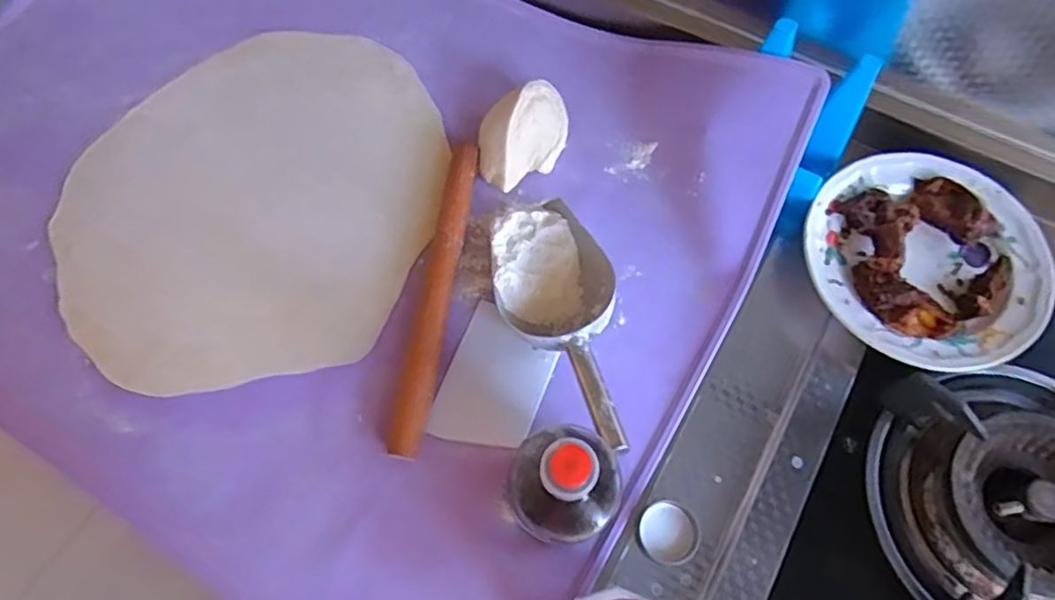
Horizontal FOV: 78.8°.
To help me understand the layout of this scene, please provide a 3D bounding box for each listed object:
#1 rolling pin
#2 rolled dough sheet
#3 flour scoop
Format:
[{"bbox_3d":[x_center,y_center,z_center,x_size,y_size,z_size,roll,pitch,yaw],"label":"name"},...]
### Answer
[{"bbox_3d":[-0.076,-0.010,0.543,0.027,0.027,0.283,8,69,1],"label":"rolling pin"},{"bbox_3d":[-0.244,-0.098,0.591,0.325,0.009,0.376,20,70,6],"label":"rolled dough sheet"},{"bbox_3d":[0.030,0.014,0.517,0.097,0.051,0.241,-13,55,-7],"label":"flour scoop"}]

